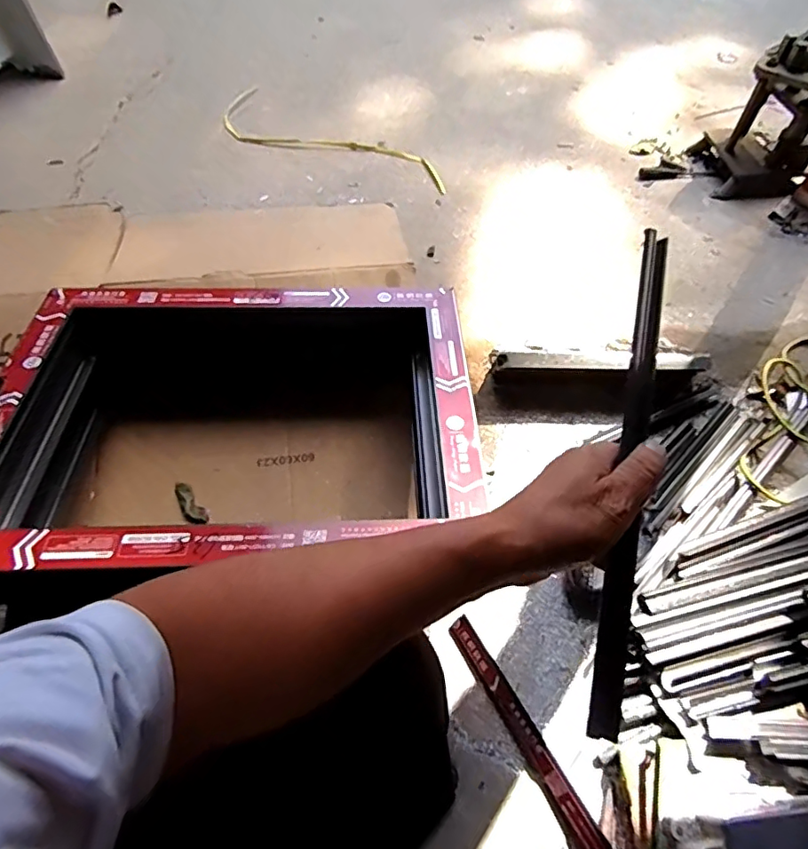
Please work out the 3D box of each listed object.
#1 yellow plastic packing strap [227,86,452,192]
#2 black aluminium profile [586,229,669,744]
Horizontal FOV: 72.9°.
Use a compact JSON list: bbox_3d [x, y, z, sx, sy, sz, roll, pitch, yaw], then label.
[{"bbox_3d":[-0.205,-0.717,1.415,0.696,0.026,0.211,32,61,17],"label":"yellow plastic packing strap"},{"bbox_3d":[0.165,0.022,0.396,0.022,0.019,0.371,13,72,6],"label":"black aluminium profile"}]

